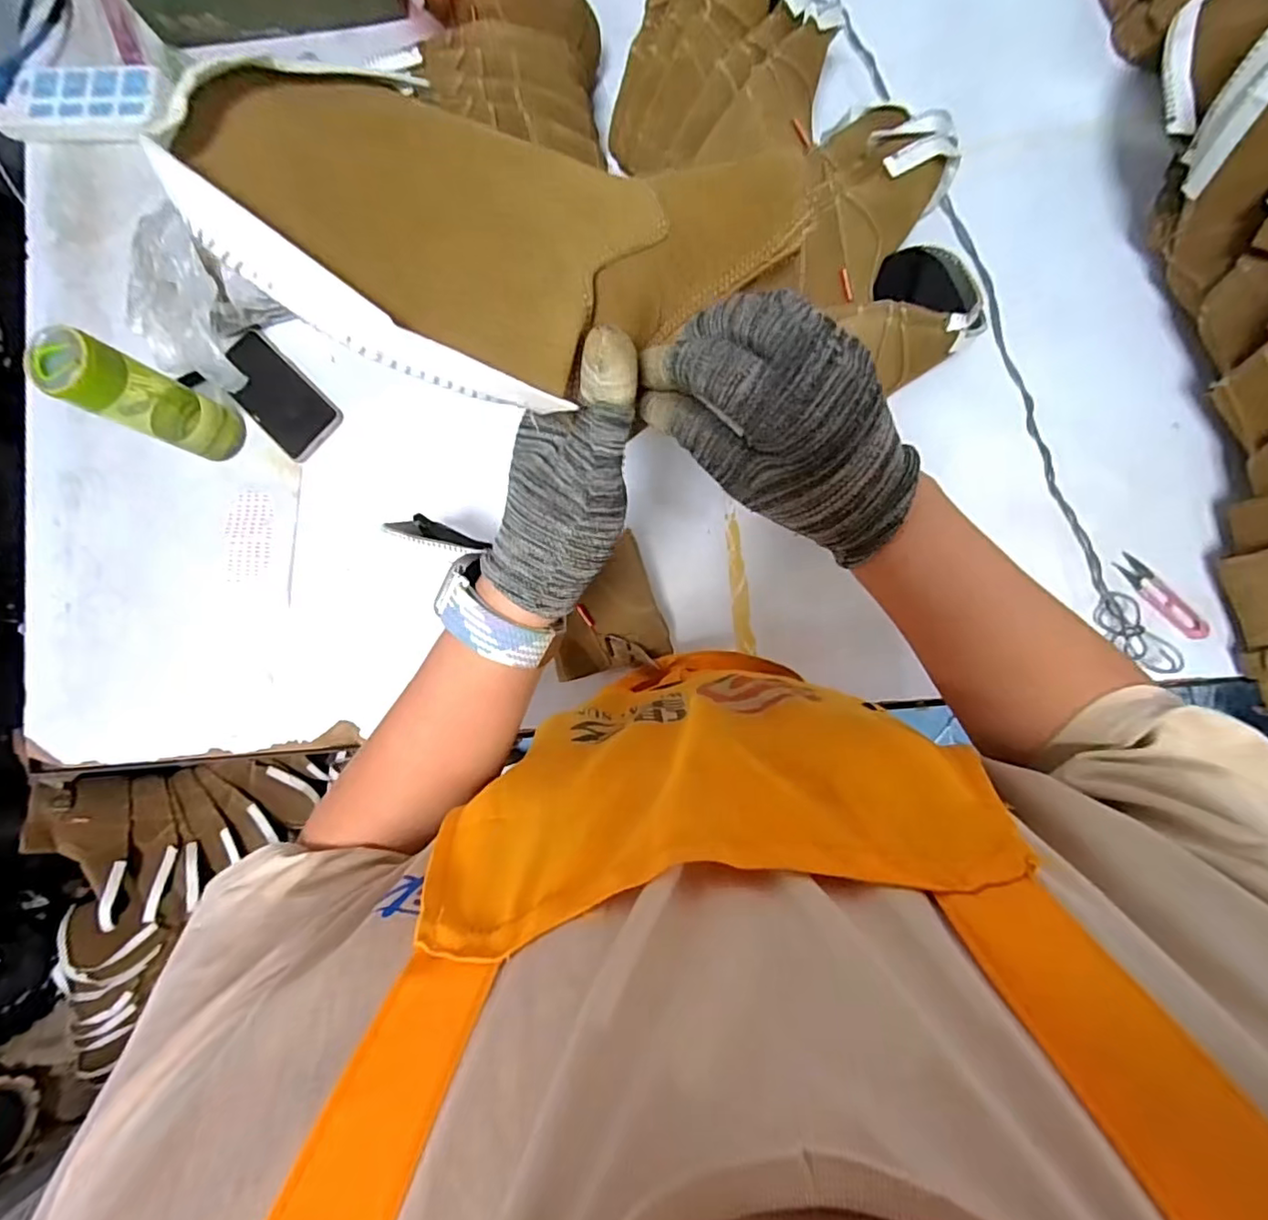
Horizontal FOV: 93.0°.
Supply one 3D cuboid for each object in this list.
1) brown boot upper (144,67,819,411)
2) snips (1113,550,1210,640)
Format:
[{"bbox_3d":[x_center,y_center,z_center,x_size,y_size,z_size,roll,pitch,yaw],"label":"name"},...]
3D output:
[{"bbox_3d":[-0.033,-0.149,0.243,0.240,0.047,0.125,-13,83,-23],"label":"brown boot upper"},{"bbox_3d":[0.506,-0.012,0.580,0.026,0.011,0.098,-39,82,2],"label":"snips"}]

